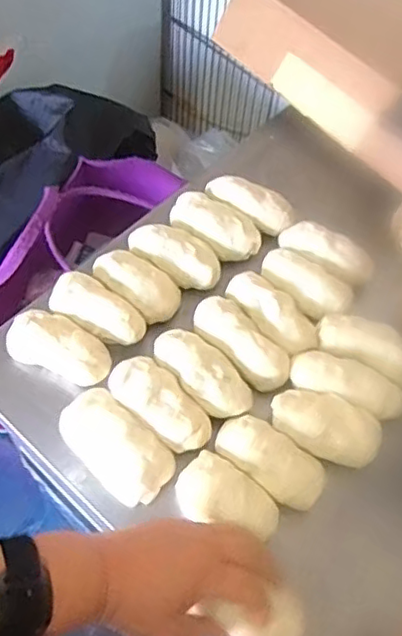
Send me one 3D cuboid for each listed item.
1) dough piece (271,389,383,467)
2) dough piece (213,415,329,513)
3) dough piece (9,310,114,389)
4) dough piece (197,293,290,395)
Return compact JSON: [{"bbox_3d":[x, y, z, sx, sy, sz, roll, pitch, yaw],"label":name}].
[{"bbox_3d":[0.108,0.090,0.533,0.092,0.029,0.054,26,61,12],"label":"dough piece"},{"bbox_3d":[0.057,0.116,0.512,0.093,0.027,0.046,29,61,13],"label":"dough piece"},{"bbox_3d":[-0.126,0.029,0.569,0.099,0.048,0.046,20,60,8],"label":"dough piece"},{"bbox_3d":[0.035,0.022,0.568,0.042,0.027,0.104,-38,68,-23],"label":"dough piece"}]

